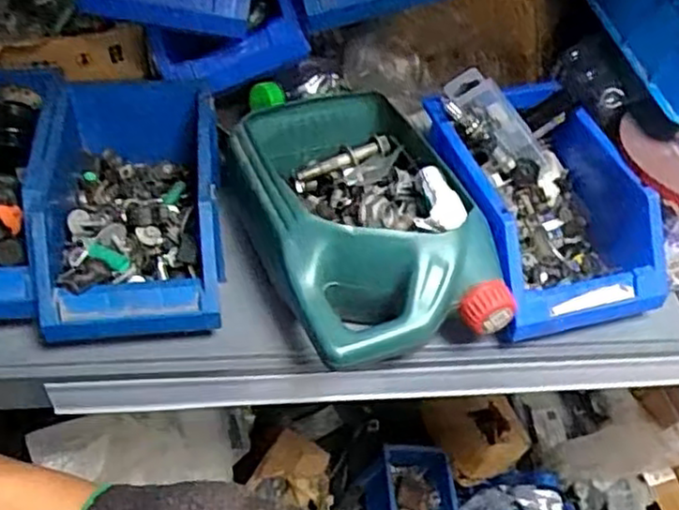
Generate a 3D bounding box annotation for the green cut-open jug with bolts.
[{"bbox_3d":[0.016,-0.040,0.660,0.180,0.109,0.285,-11,49,-13],"label":"green cut-open jug with bolts"}]

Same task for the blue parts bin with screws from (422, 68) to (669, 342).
[{"bbox_3d":[0.196,-0.058,0.695,0.173,0.118,0.253,-8,48,-10],"label":"blue parts bin with screws"}]

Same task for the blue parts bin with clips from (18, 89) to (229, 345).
[{"bbox_3d":[-0.199,-0.054,0.681,0.160,0.103,0.268,-5,48,-8],"label":"blue parts bin with clips"}]

